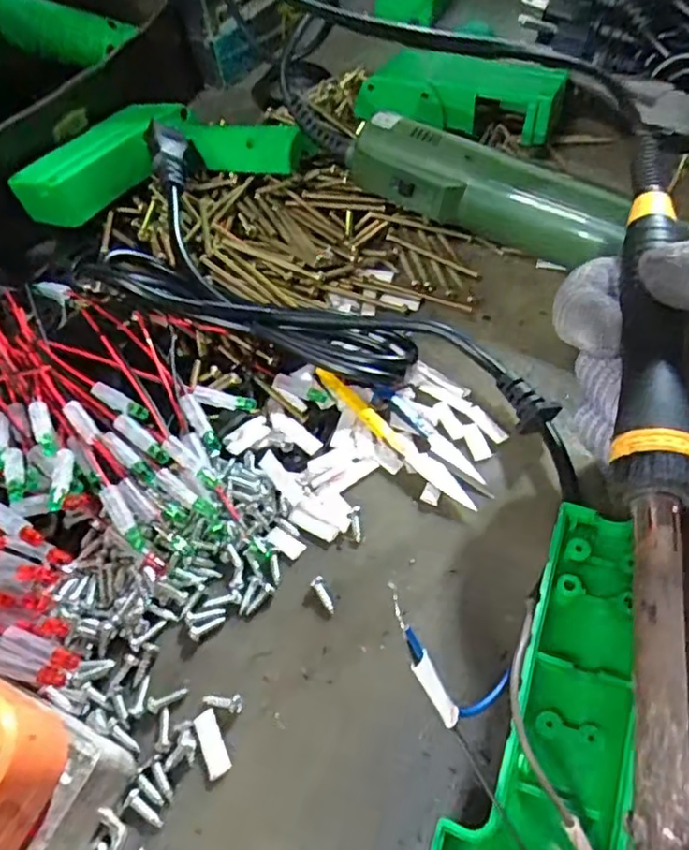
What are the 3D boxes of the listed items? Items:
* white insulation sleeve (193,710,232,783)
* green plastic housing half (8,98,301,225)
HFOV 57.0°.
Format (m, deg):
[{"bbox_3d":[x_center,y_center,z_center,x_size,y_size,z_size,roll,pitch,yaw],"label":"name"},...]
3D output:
[{"bbox_3d":[-0.044,0.105,0.209,0.008,0.004,0.020,-23,57,-11],"label":"white insulation sleeve"},{"bbox_3d":[-0.108,-0.163,0.366,0.158,0.031,0.089,-8,55,-1],"label":"green plastic housing half"}]

